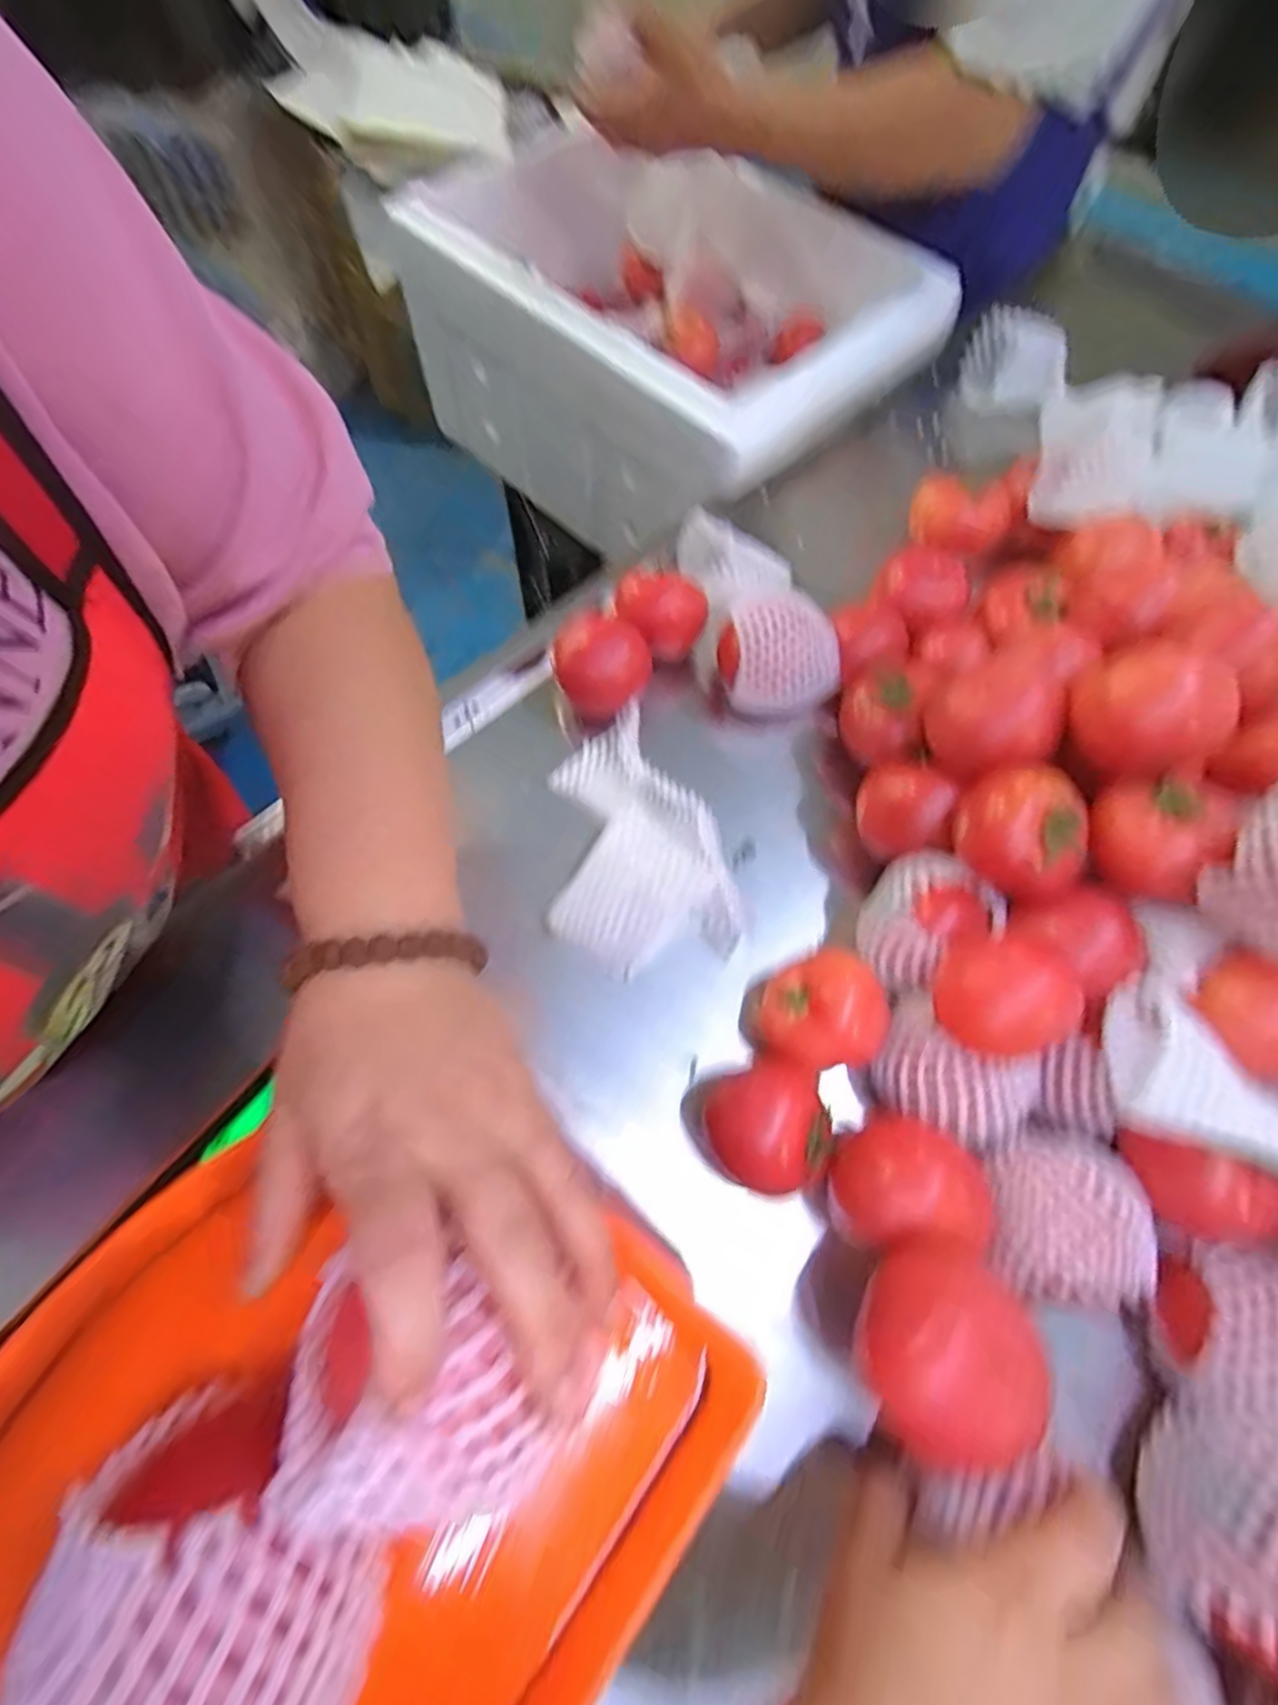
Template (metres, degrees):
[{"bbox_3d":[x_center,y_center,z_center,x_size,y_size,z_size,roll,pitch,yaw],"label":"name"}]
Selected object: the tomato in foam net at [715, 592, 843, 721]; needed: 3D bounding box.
[{"bbox_3d":[0.101,-0.142,0.484,0.085,0.059,0.069,17,67,6],"label":"tomato in foam net"}]

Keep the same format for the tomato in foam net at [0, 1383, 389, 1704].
[{"bbox_3d":[-0.121,0.212,0.193,0.094,0.074,0.074,7,66,2],"label":"tomato in foam net"}]

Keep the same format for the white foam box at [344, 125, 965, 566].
[{"bbox_3d":[0.009,-0.597,0.795,0.352,0.230,0.570,-41,73,-17],"label":"white foam box"}]

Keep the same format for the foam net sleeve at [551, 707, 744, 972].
[{"bbox_3d":[-0.004,-0.014,0.442,0.110,0.033,0.175,-7,66,-5],"label":"foam net sleeve"}]

